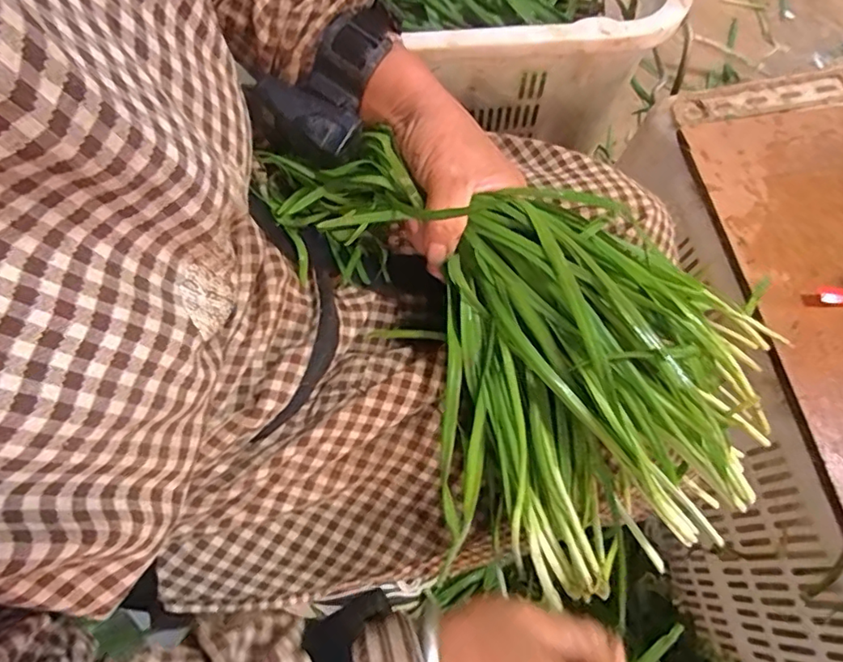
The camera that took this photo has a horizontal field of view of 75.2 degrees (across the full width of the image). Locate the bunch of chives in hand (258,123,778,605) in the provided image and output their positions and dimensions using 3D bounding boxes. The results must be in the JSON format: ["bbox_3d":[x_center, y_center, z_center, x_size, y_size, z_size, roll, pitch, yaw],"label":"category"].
[{"bbox_3d":[0.054,-0.005,0.338,0.195,0.098,0.295,-24,71,-10],"label":"bunch of chives in hand"}]

